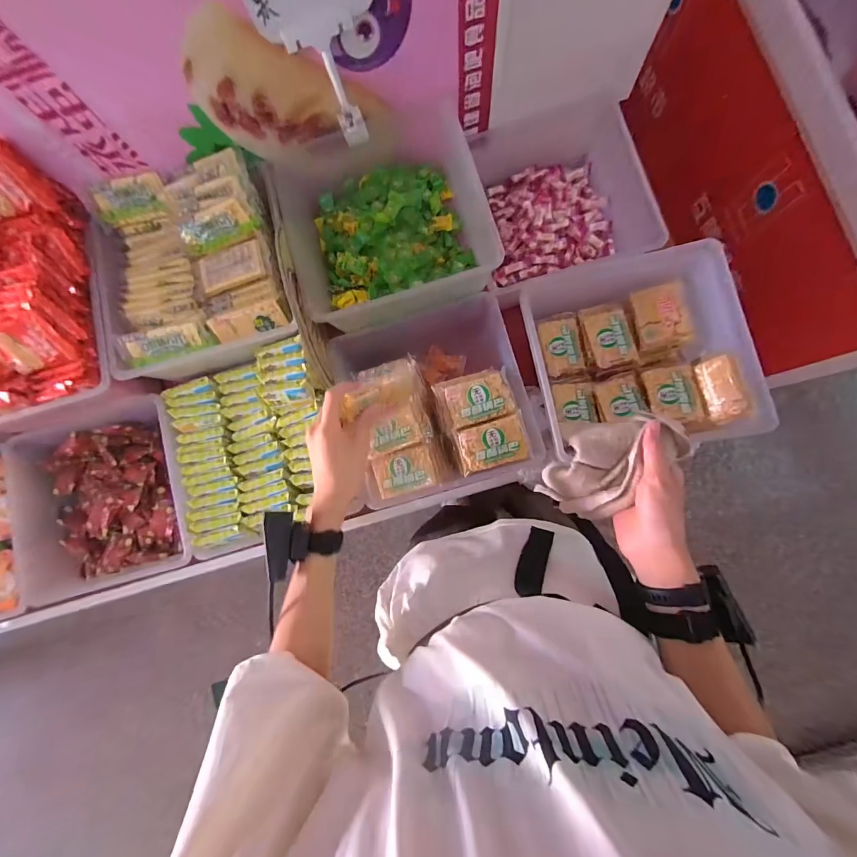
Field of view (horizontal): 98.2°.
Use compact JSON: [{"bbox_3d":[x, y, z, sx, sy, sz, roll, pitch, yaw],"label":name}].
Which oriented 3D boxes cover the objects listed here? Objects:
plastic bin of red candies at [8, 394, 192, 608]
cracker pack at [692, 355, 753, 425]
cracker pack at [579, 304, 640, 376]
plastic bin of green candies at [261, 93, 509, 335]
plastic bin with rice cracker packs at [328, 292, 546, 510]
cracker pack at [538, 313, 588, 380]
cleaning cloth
[{"bbox_3d":[-0.572,0.125,0.676,0.317,0.098,0.299,-15,83,3],"label":"plastic bin of red candies"},{"bbox_3d":[0.457,-0.059,0.570,0.037,0.055,0.101,3,74,-30],"label":"cracker pack"},{"bbox_3d":[0.311,-0.157,0.640,0.075,0.018,0.121,-13,83,3],"label":"cracker pack"},{"bbox_3d":[-0.074,-0.337,0.623,0.305,0.117,0.299,-16,83,2],"label":"plastic bin of green candies"},{"bbox_3d":[0.016,-0.045,0.666,0.295,0.172,0.299,-18,83,2],"label":"plastic bin with rice cracker packs"},{"bbox_3d":[0.235,-0.149,0.657,0.071,0.027,0.118,-9,83,3],"label":"cracker pack"},{"bbox_3d":[0.192,0.034,0.421,0.100,0.090,0.131,41,88,7],"label":"cleaning cloth"}]

